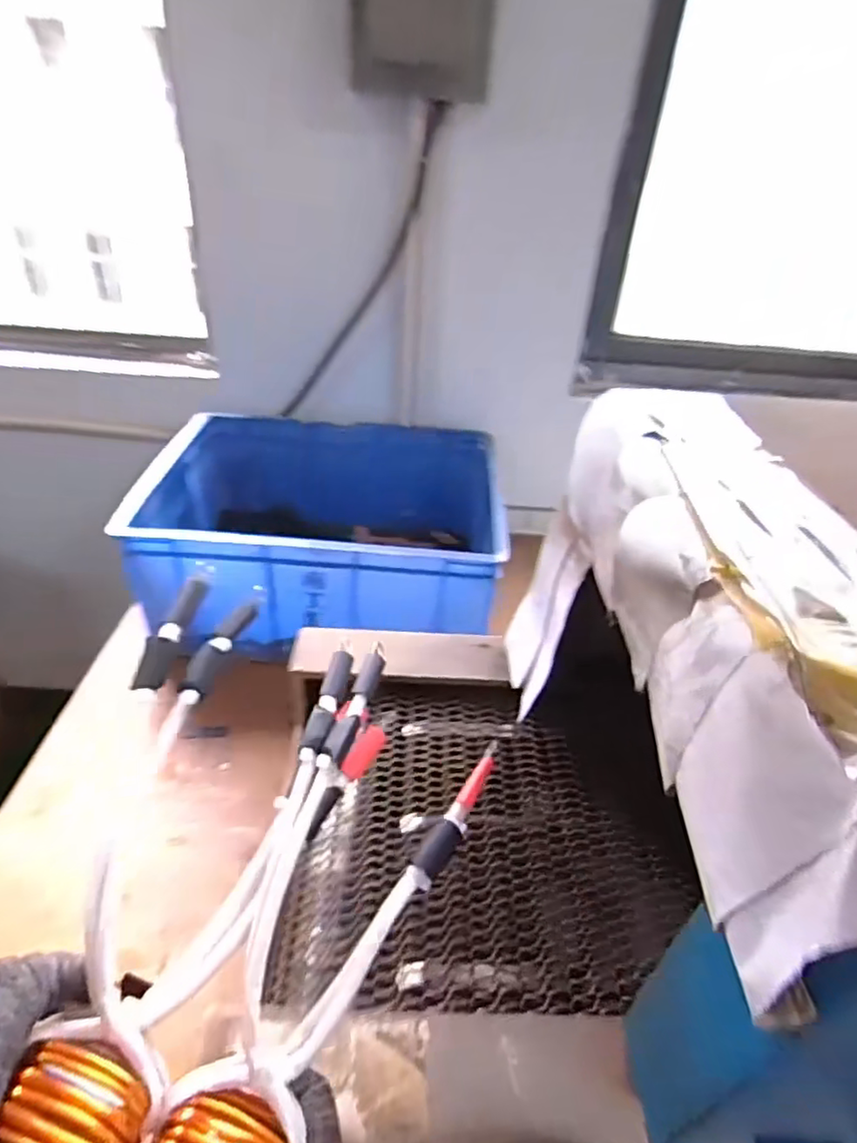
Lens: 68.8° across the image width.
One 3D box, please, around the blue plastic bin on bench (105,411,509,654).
[{"bbox_3d":[-0.161,-0.070,1.058,0.528,0.212,0.400,4,36,-1],"label":"blue plastic bin on bench"}]

